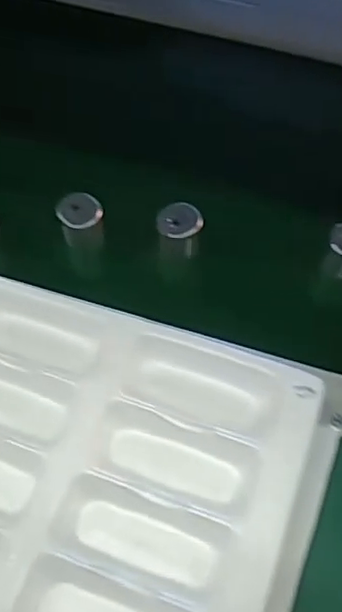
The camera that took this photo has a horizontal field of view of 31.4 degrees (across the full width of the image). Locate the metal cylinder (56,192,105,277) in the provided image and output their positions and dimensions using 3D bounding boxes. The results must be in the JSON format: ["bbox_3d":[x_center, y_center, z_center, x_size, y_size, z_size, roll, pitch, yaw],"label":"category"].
[{"bbox_3d":[-0.064,-0.053,0.454,0.030,0.058,0.034,-14,64,-9],"label":"metal cylinder"}]

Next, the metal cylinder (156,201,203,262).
[{"bbox_3d":[0.006,-0.054,0.443,0.031,0.032,0.028,1,63,-1],"label":"metal cylinder"}]

